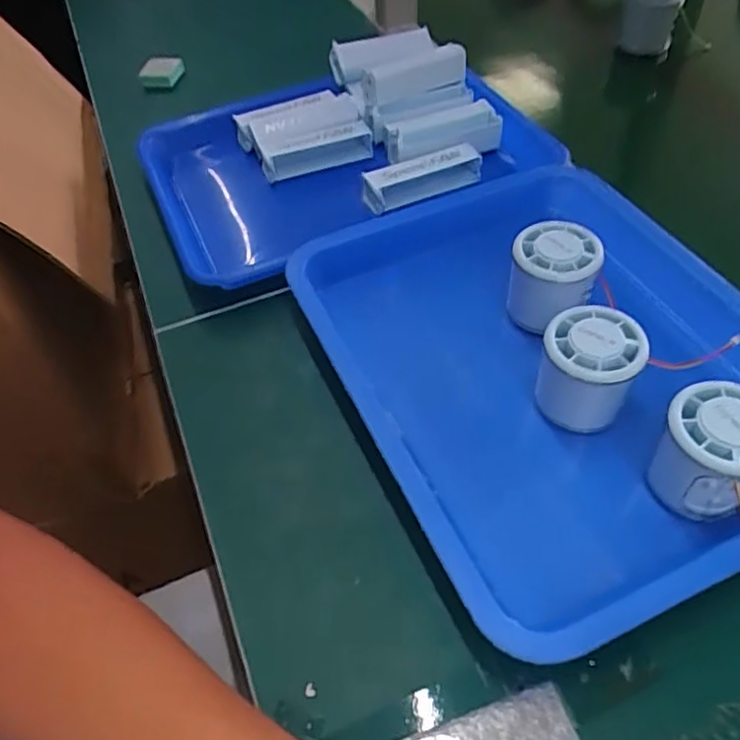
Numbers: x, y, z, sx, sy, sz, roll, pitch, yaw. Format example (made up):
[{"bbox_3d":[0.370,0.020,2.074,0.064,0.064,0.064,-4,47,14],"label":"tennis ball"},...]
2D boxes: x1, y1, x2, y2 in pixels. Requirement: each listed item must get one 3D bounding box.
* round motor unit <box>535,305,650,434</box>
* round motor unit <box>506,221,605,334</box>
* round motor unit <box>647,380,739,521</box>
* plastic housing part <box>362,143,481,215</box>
[{"bbox_3d":[0.132,0.000,0.399,0.053,0.060,0.049,-2,50,2],"label":"round motor unit"},{"bbox_3d":[0.127,-0.066,0.455,0.054,0.064,0.050,-2,50,2],"label":"round motor unit"},{"bbox_3d":[0.184,0.044,0.354,0.052,0.056,0.054,-2,50,2],"label":"round motor unit"},{"bbox_3d":[0.045,-0.165,0.568,0.105,0.023,0.034,-17,51,-10],"label":"plastic housing part"}]

